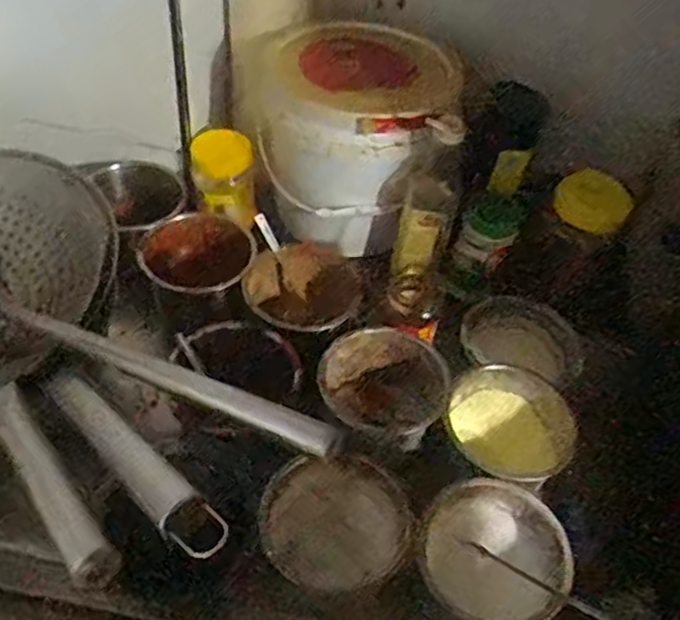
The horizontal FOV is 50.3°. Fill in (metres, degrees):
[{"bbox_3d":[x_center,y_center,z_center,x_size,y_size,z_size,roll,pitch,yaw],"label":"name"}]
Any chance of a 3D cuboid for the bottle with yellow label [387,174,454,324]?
[{"bbox_3d":[0.096,-0.072,0.880,0.054,0.195,0.044,7,49,0],"label":"bottle with yellow label"}]

